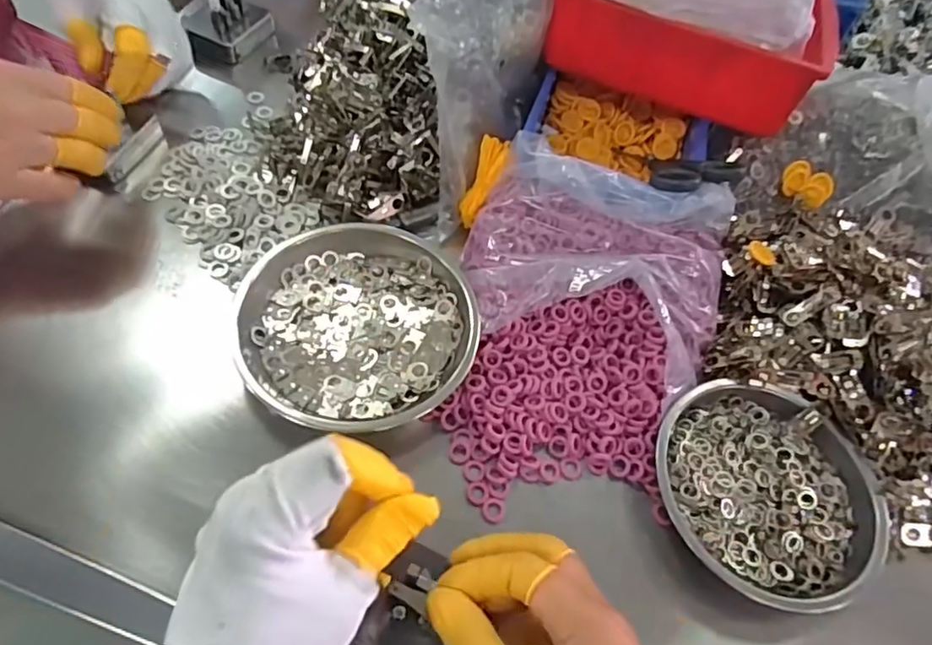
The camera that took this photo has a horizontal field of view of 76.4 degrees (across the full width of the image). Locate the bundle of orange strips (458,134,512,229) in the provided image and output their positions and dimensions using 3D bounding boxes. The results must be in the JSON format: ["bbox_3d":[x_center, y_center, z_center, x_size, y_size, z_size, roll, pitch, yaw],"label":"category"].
[{"bbox_3d":[0.013,-0.103,0.434,0.024,0.011,0.068,23,90,9],"label":"bundle of orange strips"}]

